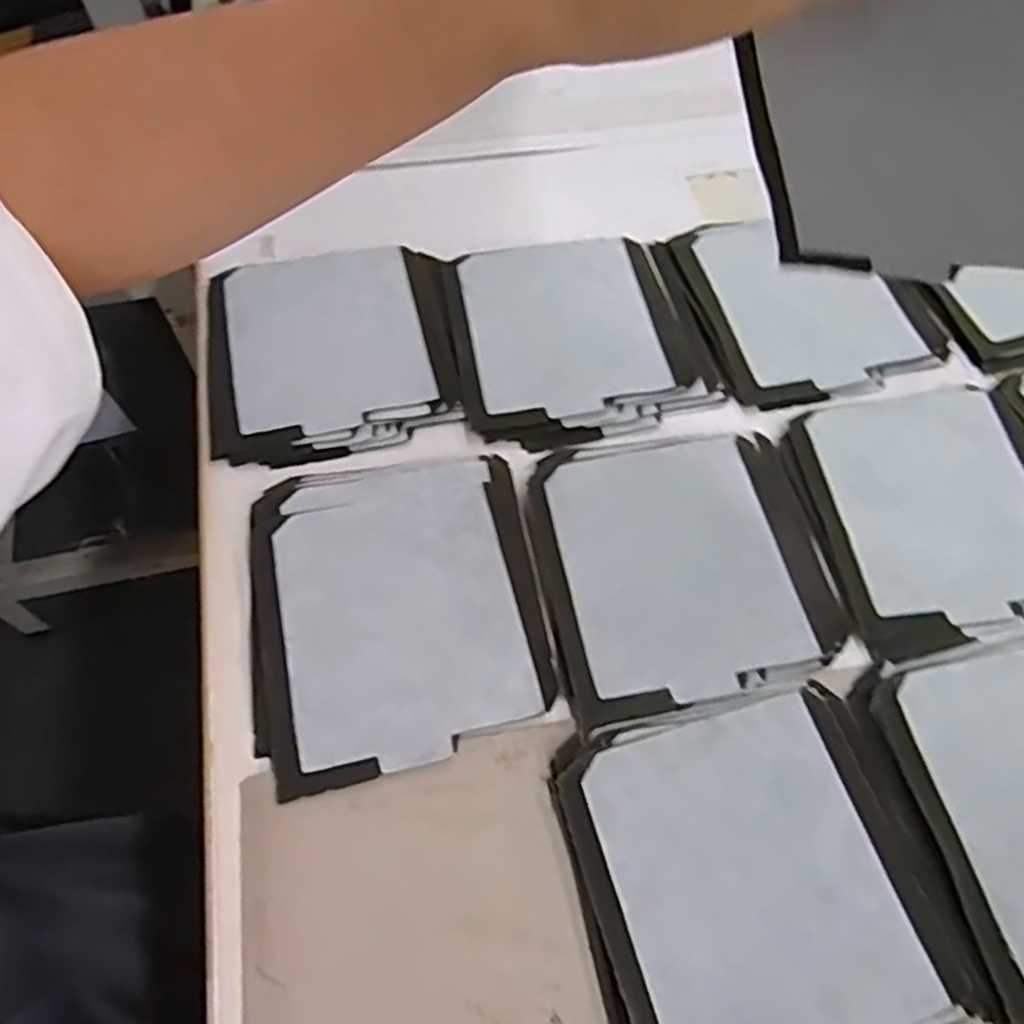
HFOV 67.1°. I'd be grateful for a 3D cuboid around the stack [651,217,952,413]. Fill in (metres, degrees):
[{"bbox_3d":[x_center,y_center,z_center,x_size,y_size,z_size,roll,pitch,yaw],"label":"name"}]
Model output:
[{"bbox_3d":[0.173,-0.132,0.469,0.132,0.014,0.143,-18,62,-10],"label":"stack"}]

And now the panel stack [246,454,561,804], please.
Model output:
[{"bbox_3d":[-0.056,0.043,0.368,0.135,0.009,0.154,-9,61,-6],"label":"panel stack"}]

